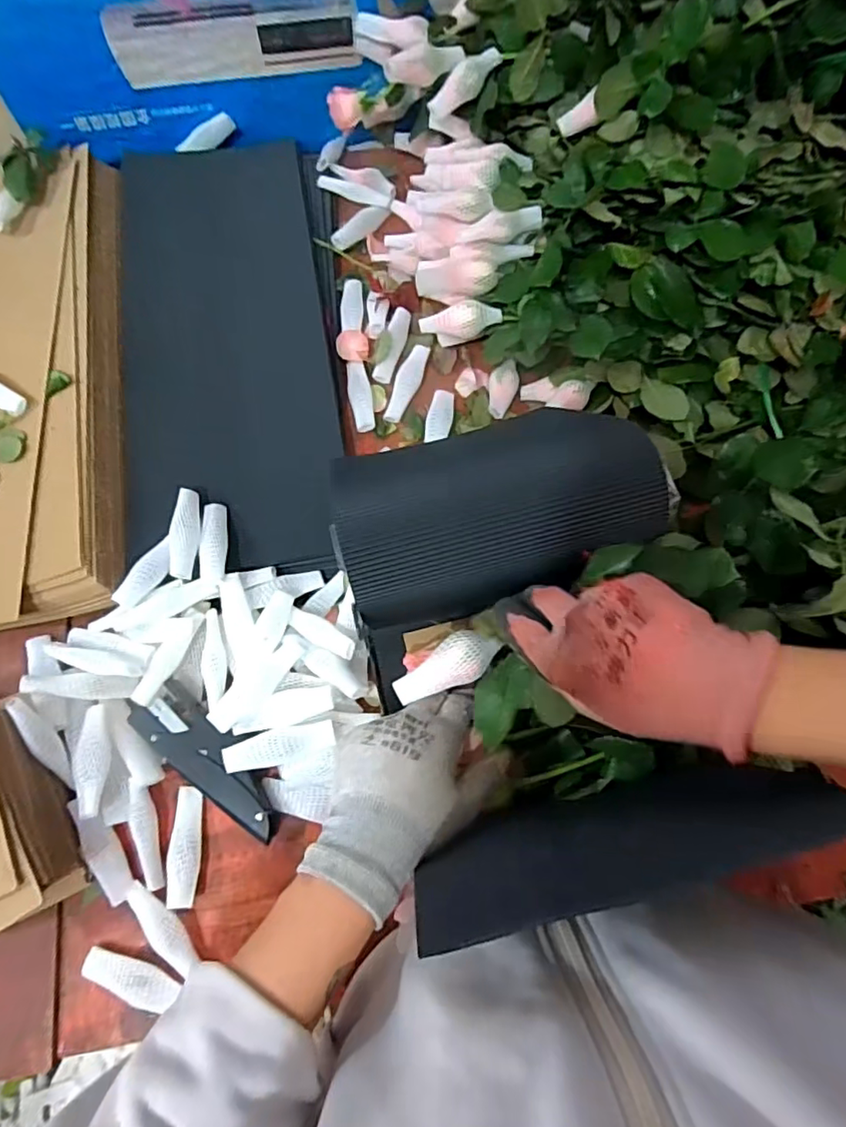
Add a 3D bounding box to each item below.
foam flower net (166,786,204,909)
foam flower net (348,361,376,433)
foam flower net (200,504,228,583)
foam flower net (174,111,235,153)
[{"bbox_3d":[-0.192,0.227,0.458,0.025,0.007,0.086,-4,62,-3],"label":"foam flower net"},{"bbox_3d":[-0.065,-0.177,0.598,0.025,0.013,0.086,-5,71,-3],"label":"foam flower net"},{"bbox_3d":[-0.189,-0.021,0.516,0.021,0.011,0.081,-6,61,-3],"label":"foam flower net"},{"bbox_3d":[-0.272,-0.531,0.707,0.078,0.031,0.024,-13,75,18],"label":"foam flower net"}]

